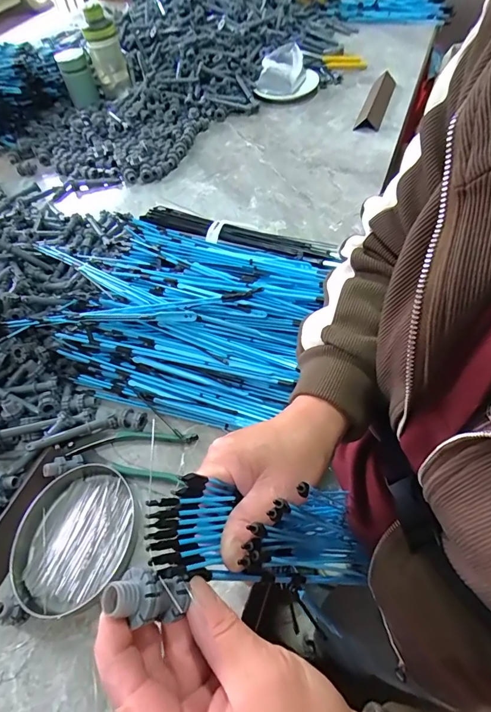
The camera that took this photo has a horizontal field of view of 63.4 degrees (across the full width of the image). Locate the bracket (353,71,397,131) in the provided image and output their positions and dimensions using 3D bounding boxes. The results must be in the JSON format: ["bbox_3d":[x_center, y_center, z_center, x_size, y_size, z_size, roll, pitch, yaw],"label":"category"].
[{"bbox_3d":[0.283,-0.552,0.860,0.050,0.027,0.214,16,58,15],"label":"bracket"}]

